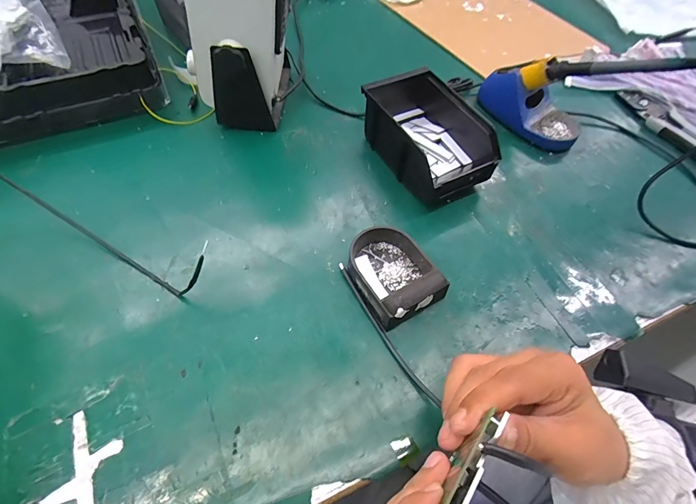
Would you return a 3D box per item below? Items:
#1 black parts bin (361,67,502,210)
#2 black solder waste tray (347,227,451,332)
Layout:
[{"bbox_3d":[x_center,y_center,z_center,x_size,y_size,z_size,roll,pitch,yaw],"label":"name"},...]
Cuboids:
[{"bbox_3d":[0.106,-0.156,0.480,0.117,0.076,0.179,-25,62,-17],"label":"black parts bin"},{"bbox_3d":[0.046,0.021,0.386,0.076,0.034,0.098,-25,62,-17],"label":"black solder waste tray"}]

